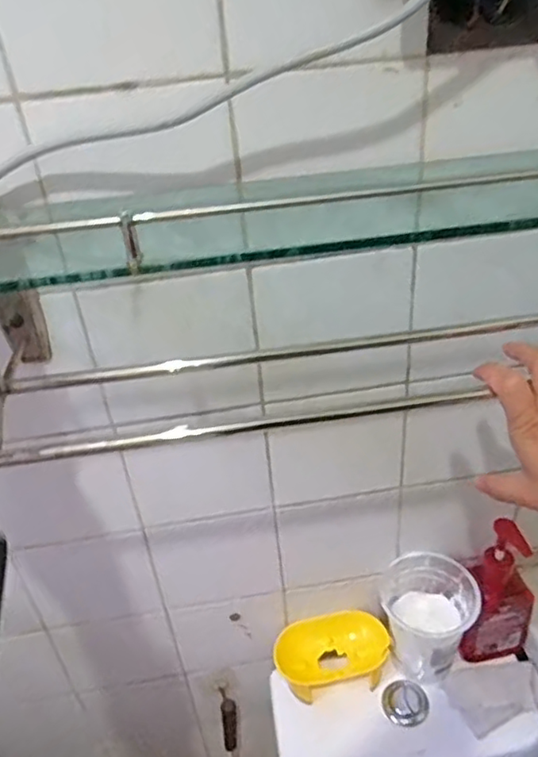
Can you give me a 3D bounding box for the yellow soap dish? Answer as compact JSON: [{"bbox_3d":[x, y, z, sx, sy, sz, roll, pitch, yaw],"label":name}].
[{"bbox_3d":[0.085,0.370,0.822,0.152,0.050,0.085,-8,35,-5],"label":"yellow soap dish"}]

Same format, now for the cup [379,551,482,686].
[{"bbox_3d":[0.210,0.313,0.791,0.097,0.149,0.105,-3,35,2],"label":"cup"}]

